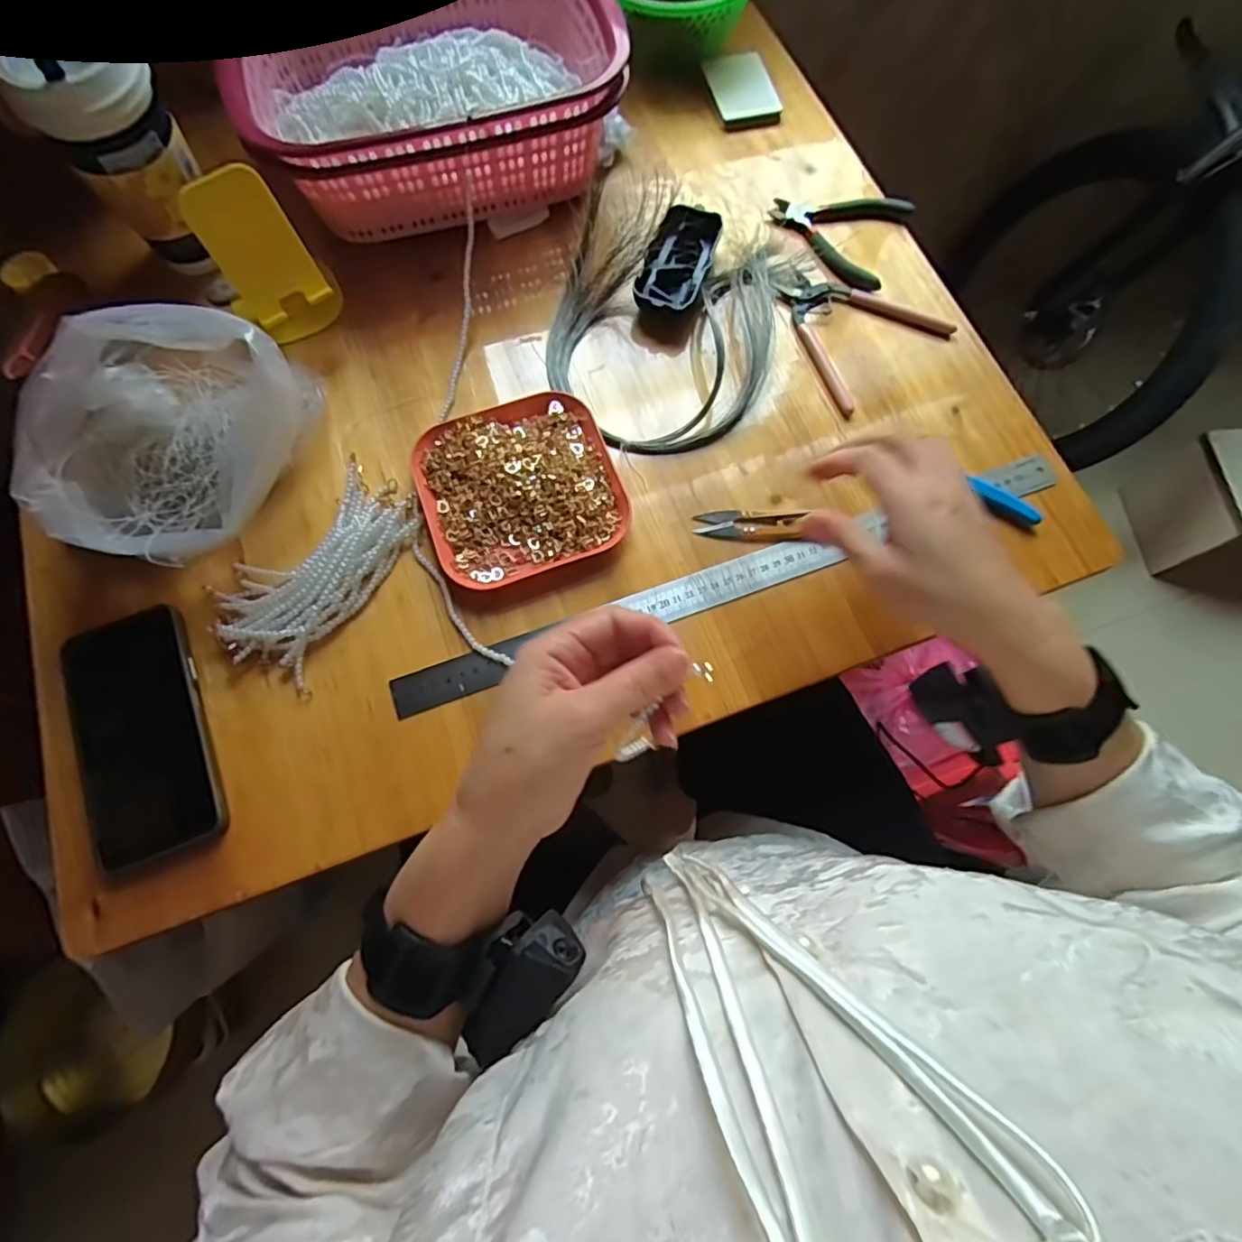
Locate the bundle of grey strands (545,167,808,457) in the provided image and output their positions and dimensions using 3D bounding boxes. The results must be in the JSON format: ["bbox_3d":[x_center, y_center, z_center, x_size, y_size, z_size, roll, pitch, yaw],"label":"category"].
[{"bbox_3d":[0.038,-0.258,0.489,0.189,0.047,0.257,19,73,4],"label":"bundle of grey strands"}]

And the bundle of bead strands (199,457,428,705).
[{"bbox_3d":[-0.221,-0.043,0.427,0.092,0.024,0.160,26,74,6],"label":"bundle of bead strands"}]

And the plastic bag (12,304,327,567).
[{"bbox_3d":[-0.294,-0.131,0.403,0.159,0.116,0.132,-24,75,-9],"label":"plastic bag"}]

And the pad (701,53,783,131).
[{"bbox_3d":[0.121,-0.530,0.598,0.066,0.008,0.083,-13,74,-6],"label":"pad"}]

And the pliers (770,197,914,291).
[{"bbox_3d":[0.193,-0.356,0.541,0.114,0.015,0.108,23,74,5],"label":"pliers"}]

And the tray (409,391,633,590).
[{"bbox_3d":[-0.076,-0.101,0.451,0.142,0.023,0.138,-19,74,-7],"label":"tray"}]

